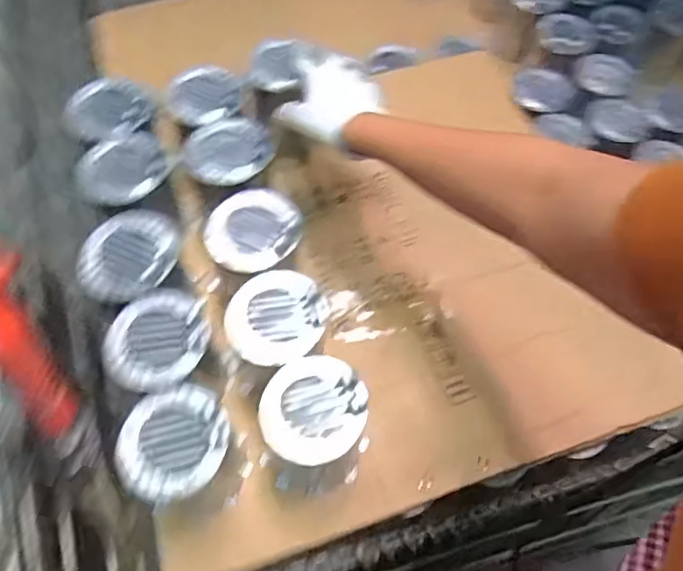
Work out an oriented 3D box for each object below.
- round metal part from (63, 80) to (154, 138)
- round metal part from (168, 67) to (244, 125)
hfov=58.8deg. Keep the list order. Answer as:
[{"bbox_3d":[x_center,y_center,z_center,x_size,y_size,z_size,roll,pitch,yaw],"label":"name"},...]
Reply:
[{"bbox_3d":[-0.259,-0.196,0.665,0.082,0.019,0.073,26,64,10],"label":"round metal part"},{"bbox_3d":[-0.151,-0.216,0.684,0.077,0.013,0.080,1,63,-3],"label":"round metal part"}]

